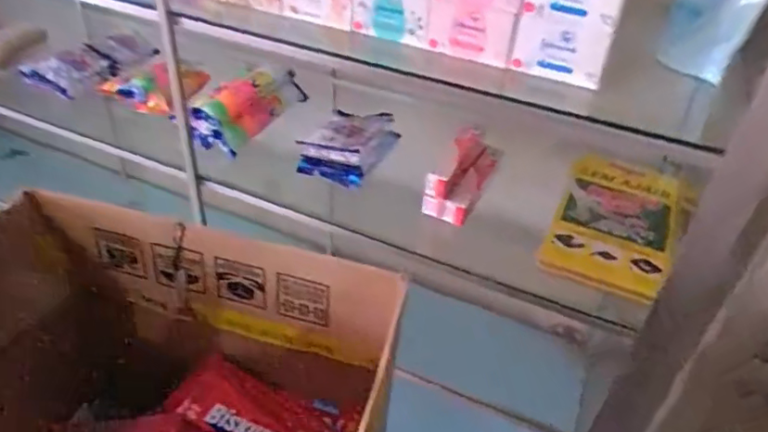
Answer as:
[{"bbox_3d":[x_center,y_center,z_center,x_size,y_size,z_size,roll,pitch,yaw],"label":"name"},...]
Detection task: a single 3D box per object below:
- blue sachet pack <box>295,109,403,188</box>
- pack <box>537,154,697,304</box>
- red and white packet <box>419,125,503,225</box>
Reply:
[{"bbox_3d":[-0.050,-0.109,0.835,0.104,0.066,0.127,14,40,13],"label":"blue sachet pack"},{"bbox_3d":[0.297,0.001,0.734,0.146,0.047,0.236,20,41,19],"label":"pack"},{"bbox_3d":[0.111,-0.058,0.787,0.058,0.065,0.163,19,41,18],"label":"red and white packet"}]

